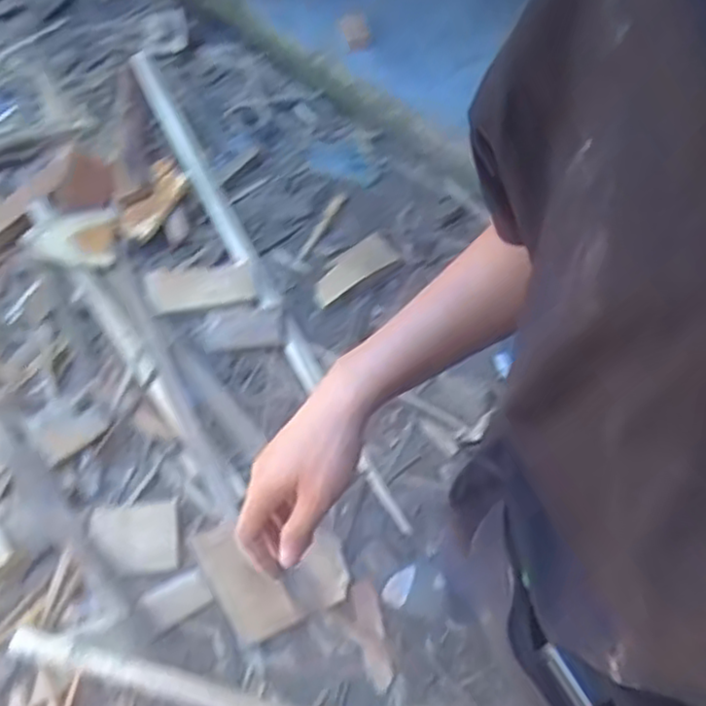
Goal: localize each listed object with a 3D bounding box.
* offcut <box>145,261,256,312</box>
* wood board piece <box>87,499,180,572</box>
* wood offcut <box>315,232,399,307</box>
[{"bbox_3d":[-0.376,-0.167,1.780,0.254,0.011,0.125,-8,54,-6],"label":"offcut"},{"bbox_3d":[-0.437,0.367,1.441,0.165,0.012,0.143,-5,57,-12],"label":"wood board piece"},{"bbox_3d":[0.009,-0.220,1.898,0.113,0.019,0.350,31,47,16],"label":"wood offcut"}]

